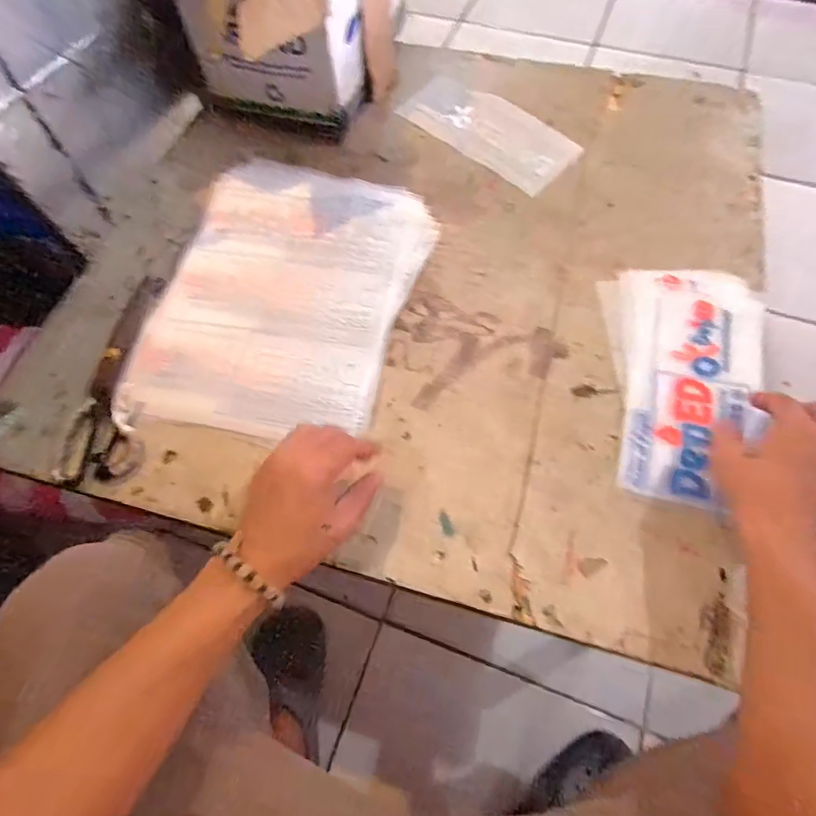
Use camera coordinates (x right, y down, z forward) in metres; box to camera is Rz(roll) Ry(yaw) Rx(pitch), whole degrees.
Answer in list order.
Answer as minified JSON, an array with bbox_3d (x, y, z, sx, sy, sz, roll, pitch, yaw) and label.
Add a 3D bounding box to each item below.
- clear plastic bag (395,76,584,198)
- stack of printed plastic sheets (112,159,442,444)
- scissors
[{"bbox_3d":[0.113,-0.387,0.673,0.245,0.009,0.115,40,72,18],"label":"clear plastic bag"},{"bbox_3d":[-0.131,-0.142,0.557,0.273,0.024,0.368,8,65,6],"label":"stack of printed plastic sheets"},{"bbox_3d":[-0.302,-0.038,0.509,0.076,0.017,0.239,-2,65,1],"label":"scissors"}]

